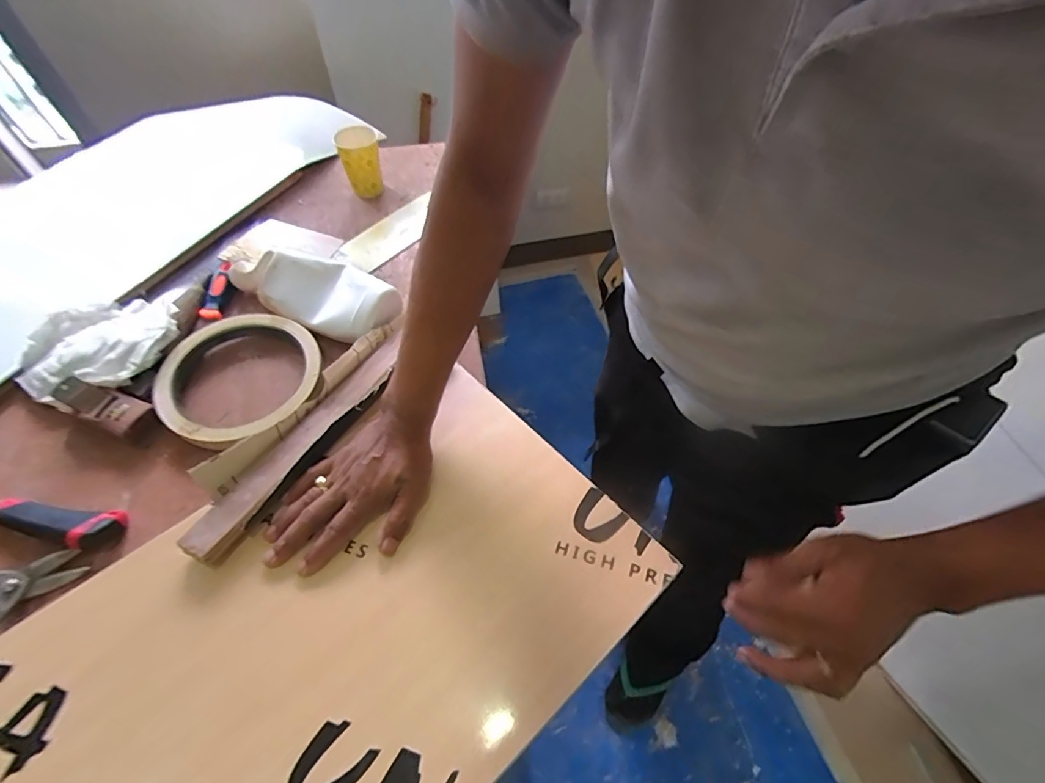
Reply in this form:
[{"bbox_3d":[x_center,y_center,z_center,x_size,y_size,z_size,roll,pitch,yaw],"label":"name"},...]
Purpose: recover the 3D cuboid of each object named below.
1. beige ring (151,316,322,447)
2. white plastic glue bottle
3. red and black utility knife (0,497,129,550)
[{"bbox_3d":[-0.345,-0.019,0.602,0.188,0.033,0.187,1,58,-2],"label":"beige ring"},{"bbox_3d":[-0.291,-0.138,0.659,0.251,0.052,0.101,15,54,14],"label":"white plastic glue bottle"},{"bbox_3d":[-0.489,0.131,0.502,0.155,0.021,0.041,11,58,4],"label":"red and black utility knife"}]

